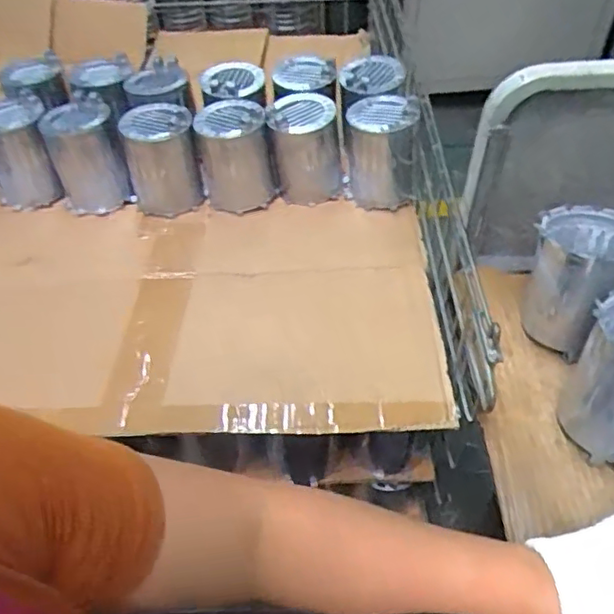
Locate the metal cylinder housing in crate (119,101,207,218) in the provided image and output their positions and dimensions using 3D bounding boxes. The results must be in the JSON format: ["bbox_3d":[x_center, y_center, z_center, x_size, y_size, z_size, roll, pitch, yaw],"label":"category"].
[{"bbox_3d":[-0.190,-0.196,0.784,0.092,0.120,0.089,-11,50,-6],"label":"metal cylinder housing in crate"}]

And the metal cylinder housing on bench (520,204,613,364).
[{"bbox_3d":[0.266,-0.029,0.588,0.095,0.112,0.110,25,56,23],"label":"metal cylinder housing on bench"}]

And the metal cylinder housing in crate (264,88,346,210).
[{"bbox_3d":[0.000,-0.213,0.792,0.092,0.117,0.085,-2,50,2],"label":"metal cylinder housing in crate"}]

